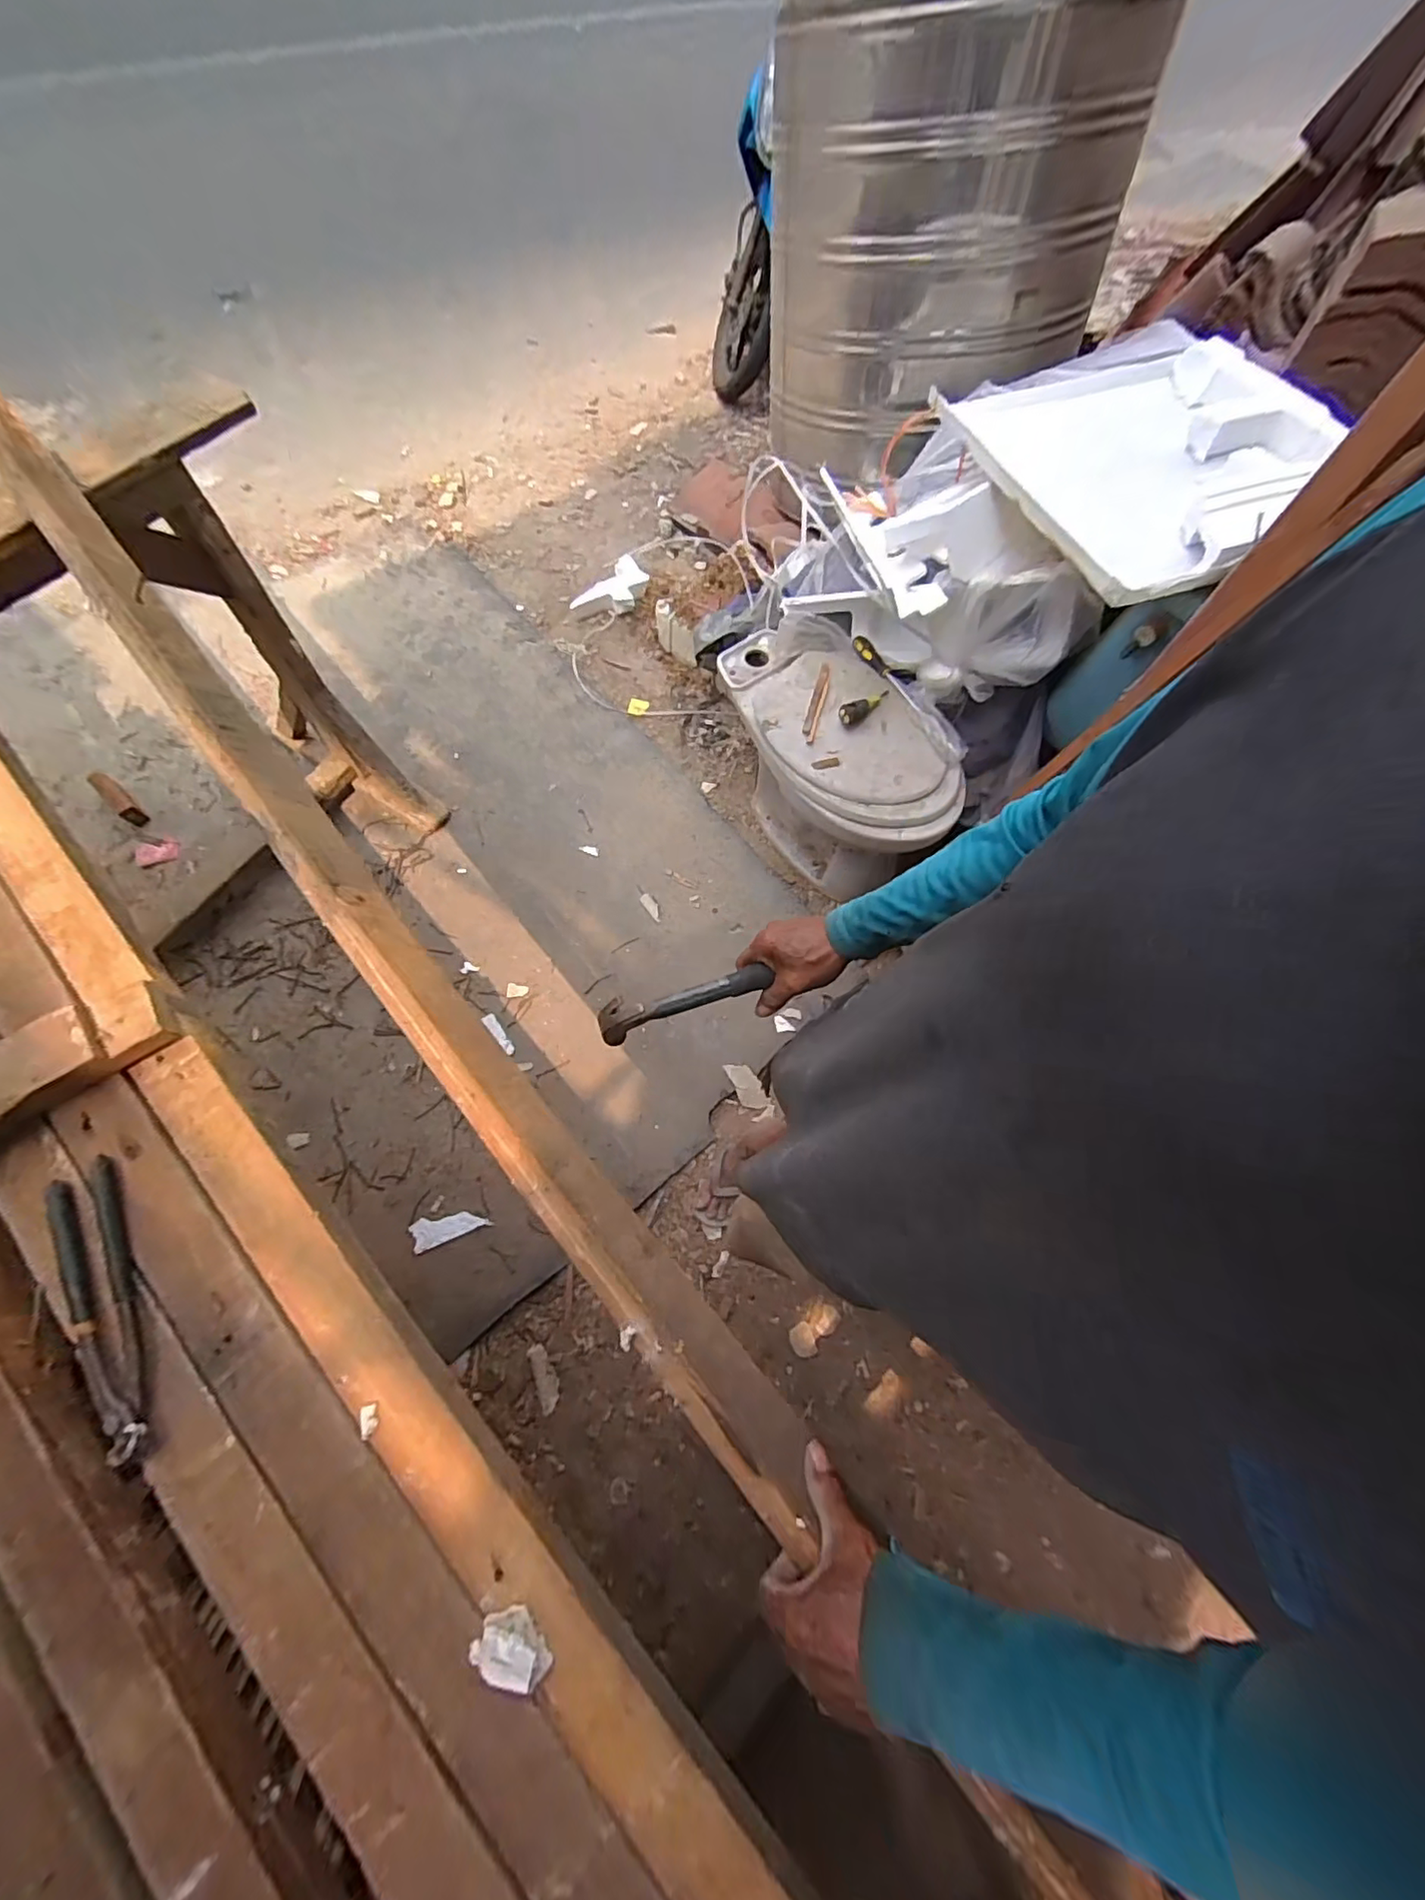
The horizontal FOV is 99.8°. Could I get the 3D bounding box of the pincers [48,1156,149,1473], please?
[{"bbox_3d":[-0.480,0.278,0.467,0.056,0.010,0.215,-22,72,-13],"label":"pincers"}]

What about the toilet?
[{"bbox_3d":[0.248,-0.407,1.397,0.310,0.399,0.600,-27,73,-14],"label":"toilet"}]

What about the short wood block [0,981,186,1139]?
[{"bbox_3d":[-0.573,0.100,0.511,0.201,0.038,0.069,-38,76,-17],"label":"short wood block"}]

